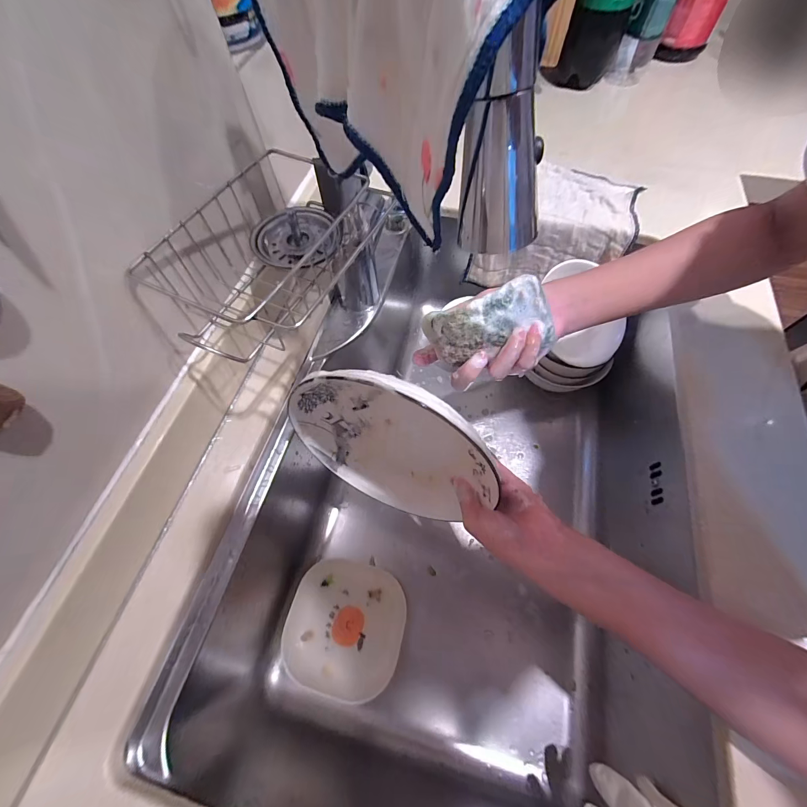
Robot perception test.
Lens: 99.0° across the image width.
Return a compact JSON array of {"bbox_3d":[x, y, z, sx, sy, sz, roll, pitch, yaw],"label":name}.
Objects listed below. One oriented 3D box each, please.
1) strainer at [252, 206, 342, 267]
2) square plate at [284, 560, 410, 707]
[{"bbox_3d":[-0.099,-0.158,0.325,0.076,0.019,0.065,-8,63,-3],"label":"strainer"},{"bbox_3d":[-0.075,0.278,0.435,0.145,0.029,0.140,9,64,5],"label":"square plate"}]

